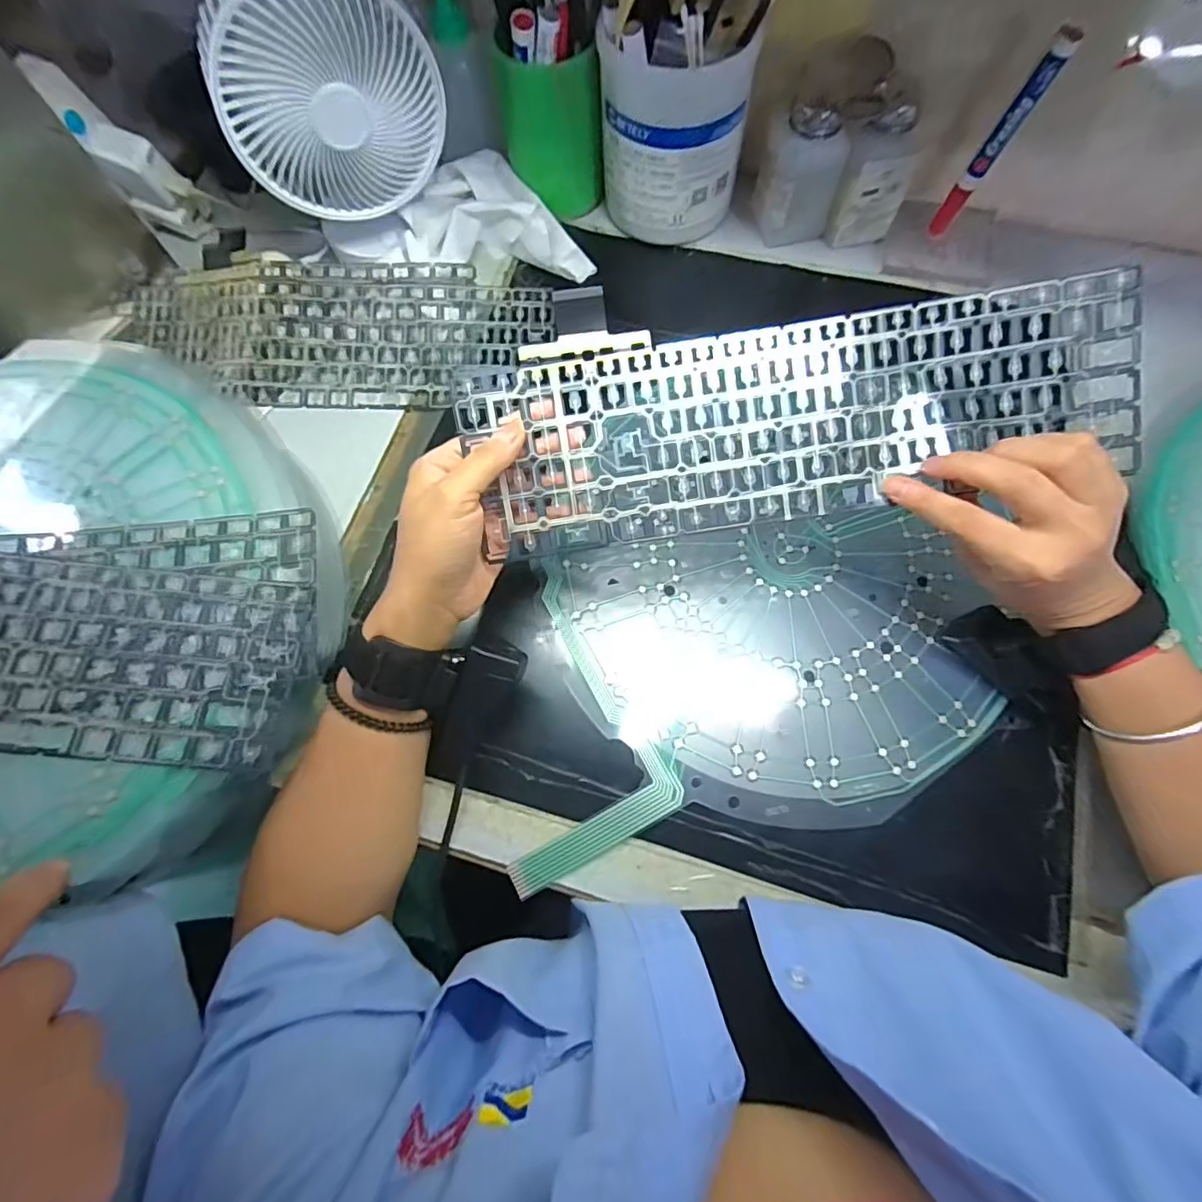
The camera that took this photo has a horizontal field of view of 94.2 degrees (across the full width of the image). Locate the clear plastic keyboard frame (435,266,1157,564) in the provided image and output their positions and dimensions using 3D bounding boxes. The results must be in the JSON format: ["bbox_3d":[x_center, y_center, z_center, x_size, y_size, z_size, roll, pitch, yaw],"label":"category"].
[{"bbox_3d":[0.102,-0.102,0.308,0.349,0.018,0.108,-8,98,4],"label":"clear plastic keyboard frame"}]

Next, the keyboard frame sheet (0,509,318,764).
[{"bbox_3d":[-0.329,0.007,0.284,0.334,0.052,0.141,3,74,-14],"label":"keyboard frame sheet"}]

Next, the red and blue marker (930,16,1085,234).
[{"bbox_3d":[0.291,-0.337,0.412,0.019,0.139,0.015,27,75,9],"label":"red and blue marker"}]

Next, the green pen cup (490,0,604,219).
[{"bbox_3d":[-0.045,-0.404,0.457,0.077,0.135,0.073,0,72,1],"label":"green pen cup"}]

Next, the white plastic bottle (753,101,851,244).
[{"bbox_3d":[0.164,-0.353,0.457,0.055,0.091,0.054,-6,72,0],"label":"white plastic bottle"}]

